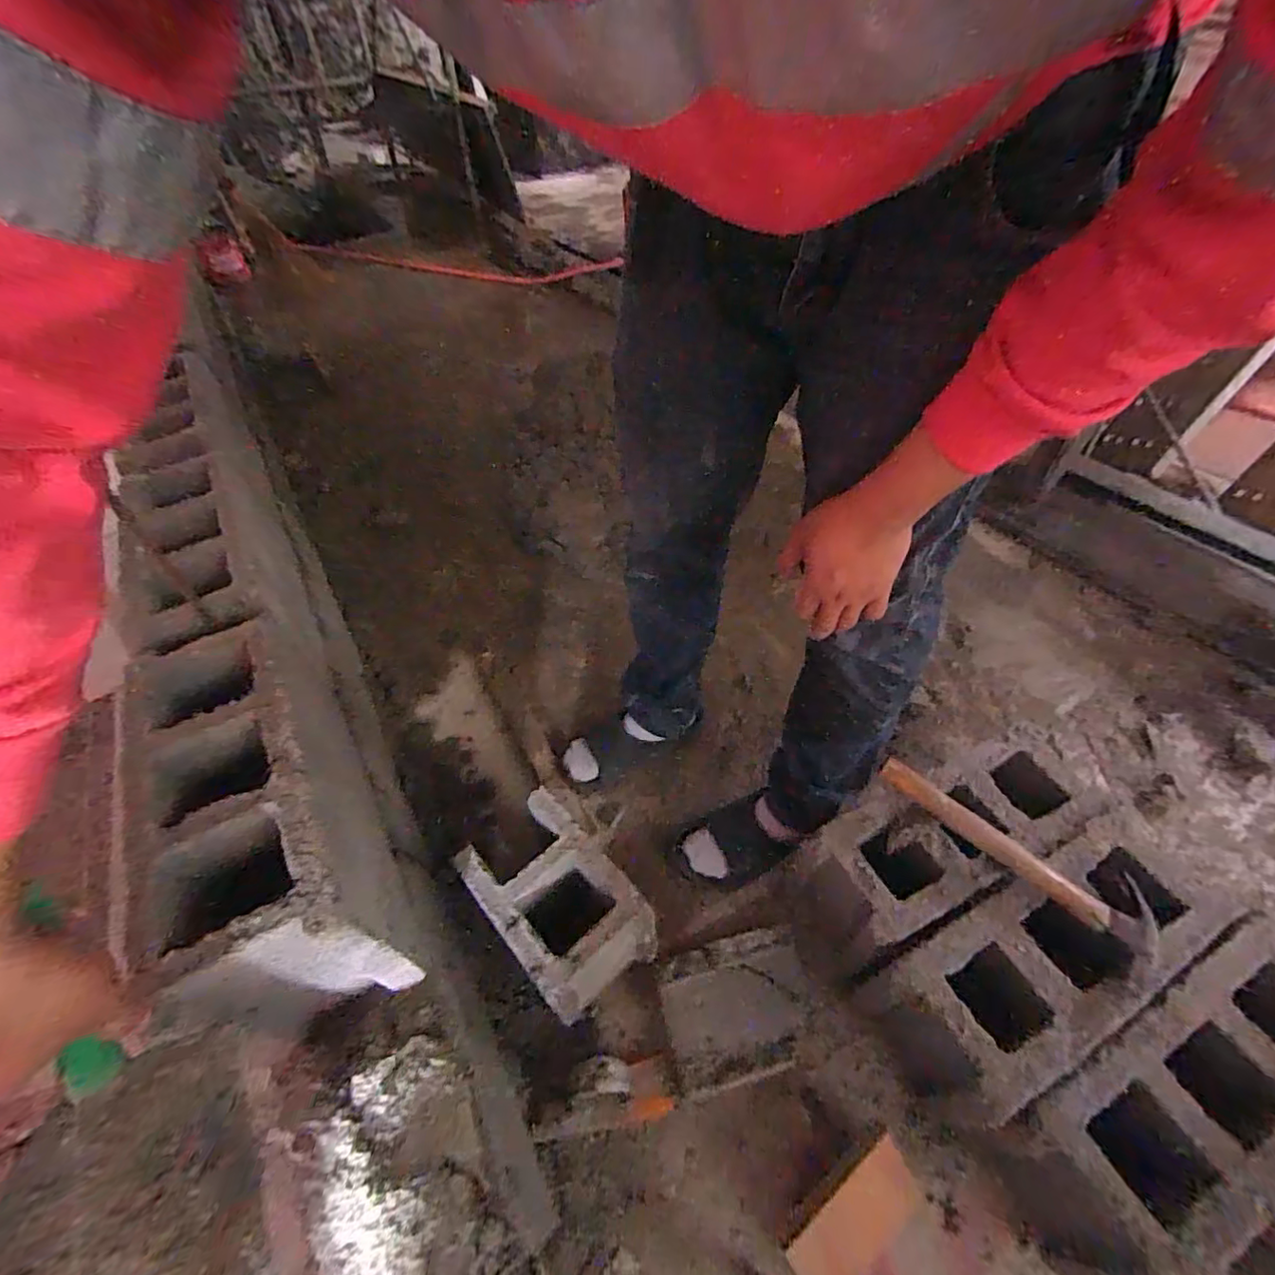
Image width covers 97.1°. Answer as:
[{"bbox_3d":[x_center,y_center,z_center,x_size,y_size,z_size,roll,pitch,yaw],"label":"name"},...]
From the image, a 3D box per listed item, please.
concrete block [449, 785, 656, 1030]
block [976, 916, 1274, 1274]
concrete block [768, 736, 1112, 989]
[{"bbox_3d":[-0.099,0.346,0.734,0.165,0.177,0.220,-34,57,-24],"label":"concrete block"},{"bbox_3d":[0.543,0.501,0.600,0.411,0.193,0.156,-22,53,-17],"label":"block"},{"bbox_3d":[0.392,0.282,0.761,0.429,0.154,0.152,-20,52,-15],"label":"concrete block"}]

